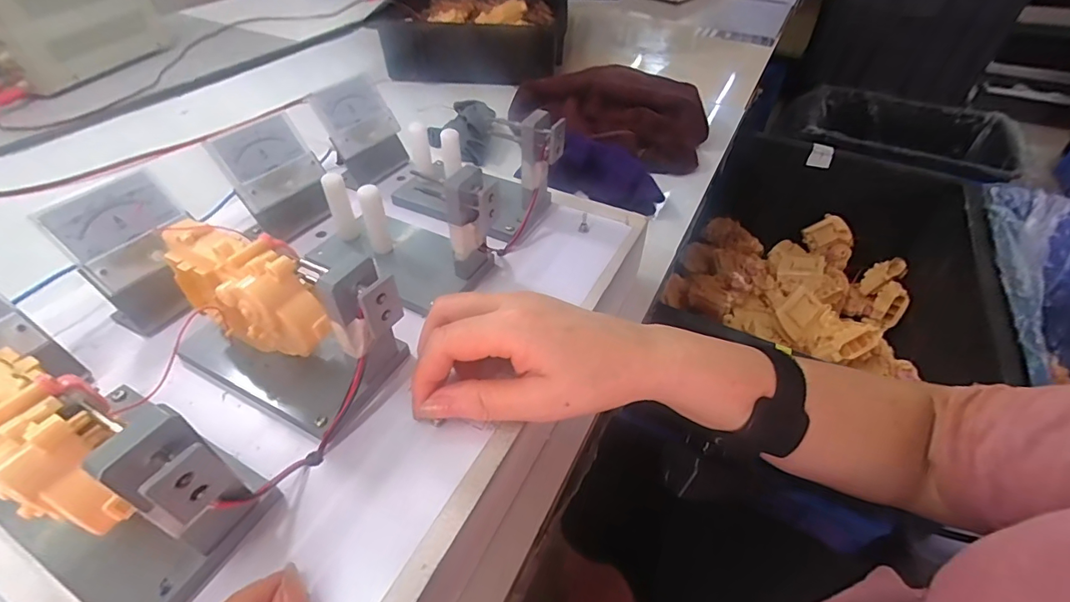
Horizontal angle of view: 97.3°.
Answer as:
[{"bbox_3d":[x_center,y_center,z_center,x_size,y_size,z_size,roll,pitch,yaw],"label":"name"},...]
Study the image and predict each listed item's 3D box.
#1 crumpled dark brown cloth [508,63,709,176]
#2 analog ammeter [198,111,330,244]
[{"bbox_3d":[0.110,-0.264,0.654,0.270,0.060,0.204,29,51,25],"label":"crumpled dark brown cloth"},{"bbox_3d":[-0.197,-0.092,0.363,0.048,0.074,0.067,23,49,20],"label":"analog ammeter"}]

